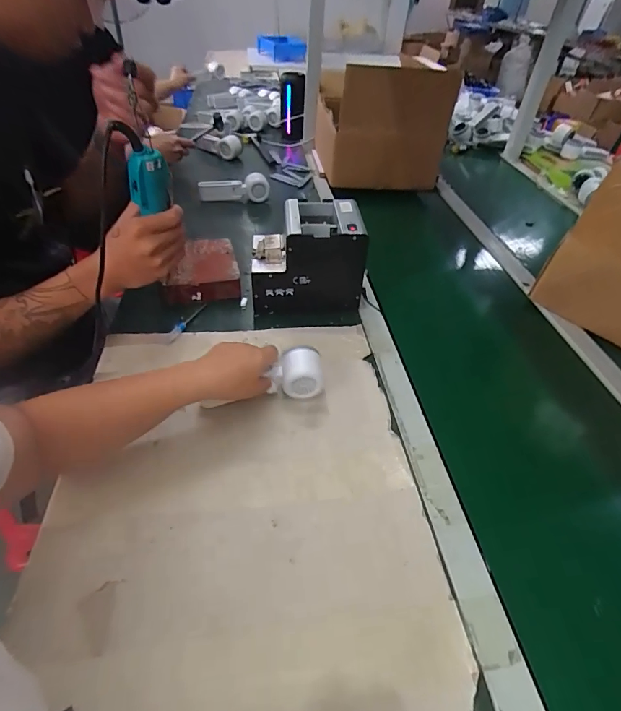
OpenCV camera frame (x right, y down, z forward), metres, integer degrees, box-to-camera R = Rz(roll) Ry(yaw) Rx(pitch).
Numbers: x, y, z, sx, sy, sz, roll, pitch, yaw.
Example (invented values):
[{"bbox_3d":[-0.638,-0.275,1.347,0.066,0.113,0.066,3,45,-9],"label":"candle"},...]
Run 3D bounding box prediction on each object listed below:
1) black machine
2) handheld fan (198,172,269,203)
[{"bbox_3d":[-0.008,-0.168,0.700,0.176,0.145,0.132,0,43,-8],"label":"black machine"},{"bbox_3d":[-0.185,-0.401,1.014,0.167,0.073,0.039,2,42,-5],"label":"handheld fan"}]

